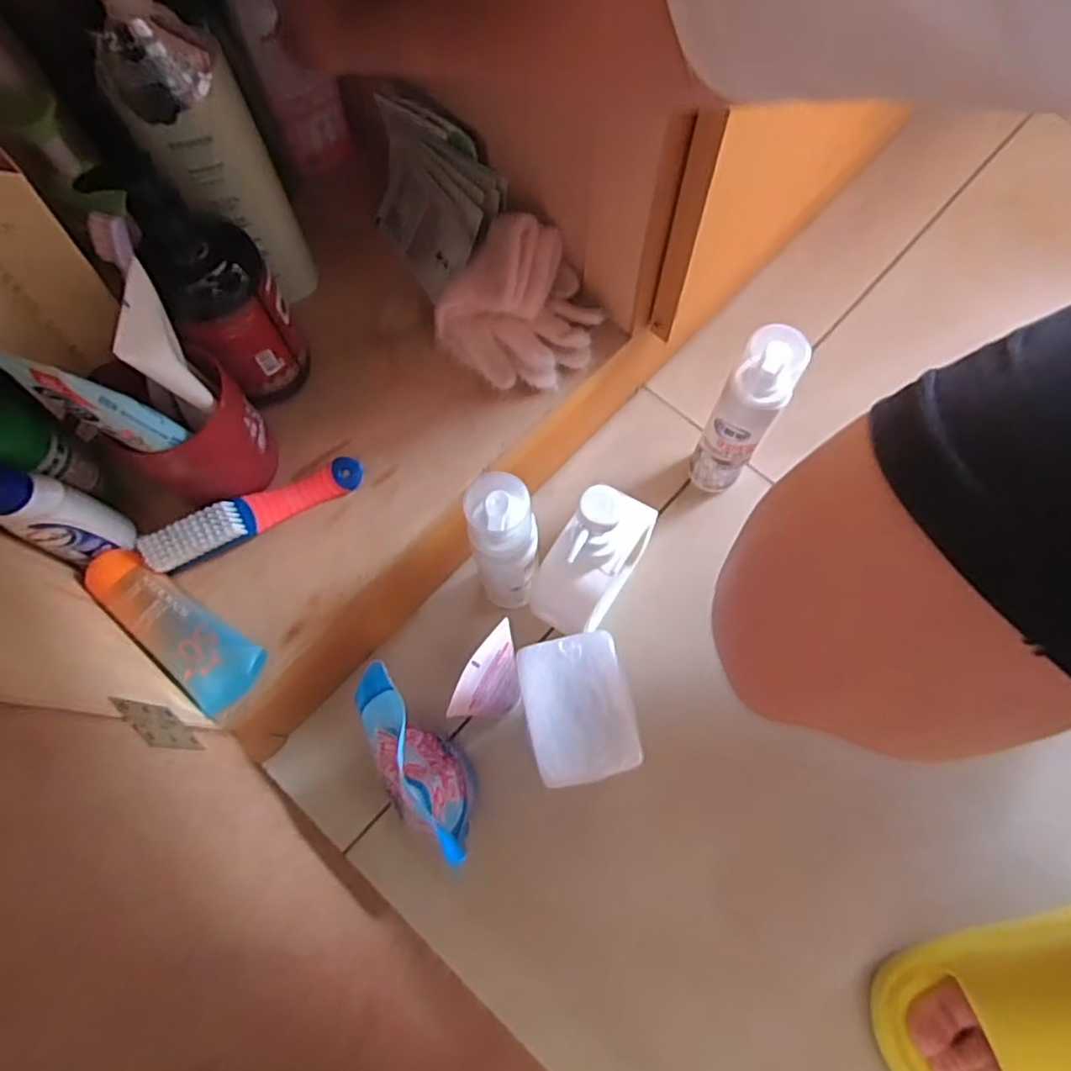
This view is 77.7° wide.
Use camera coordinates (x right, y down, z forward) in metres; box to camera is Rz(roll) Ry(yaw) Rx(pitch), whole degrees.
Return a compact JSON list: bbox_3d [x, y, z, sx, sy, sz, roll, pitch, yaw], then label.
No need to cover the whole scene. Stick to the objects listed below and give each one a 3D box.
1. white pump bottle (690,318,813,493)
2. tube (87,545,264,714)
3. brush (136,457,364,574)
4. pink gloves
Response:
[{"bbox_3d":[0.163,-0.088,0.535,0.045,0.188,0.053,30,74,11],"label":"white pump bottle"},{"bbox_3d":[-0.242,0.058,0.446,0.133,0.025,0.048,41,76,14],"label":"tube"},{"bbox_3d":[-0.197,-0.018,0.468,0.151,0.034,0.027,-30,73,-9],"label":"brush"},{"bbox_3d":[-0.012,-0.173,0.507,0.108,0.068,0.104,0,71,1],"label":"pink gloves"}]

